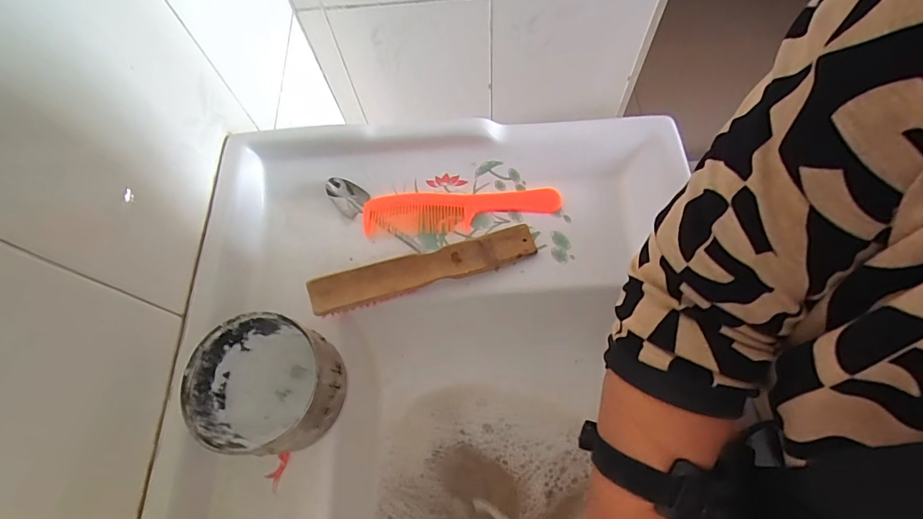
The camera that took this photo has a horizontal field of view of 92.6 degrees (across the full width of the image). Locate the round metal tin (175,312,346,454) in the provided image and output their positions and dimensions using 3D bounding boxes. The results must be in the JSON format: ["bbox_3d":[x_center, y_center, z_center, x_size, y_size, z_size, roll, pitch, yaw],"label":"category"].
[{"bbox_3d":[-0.152,0.102,0.353,0.106,0.067,0.099,-1,67,3],"label":"round metal tin"}]

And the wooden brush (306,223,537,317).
[{"bbox_3d":[-0.032,0.011,0.412,0.208,0.025,0.036,-18,67,-4],"label":"wooden brush"}]

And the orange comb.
[{"bbox_3d":[0.000,-0.050,0.444,0.195,0.008,0.040,-3,84,3],"label":"orange comb"}]

